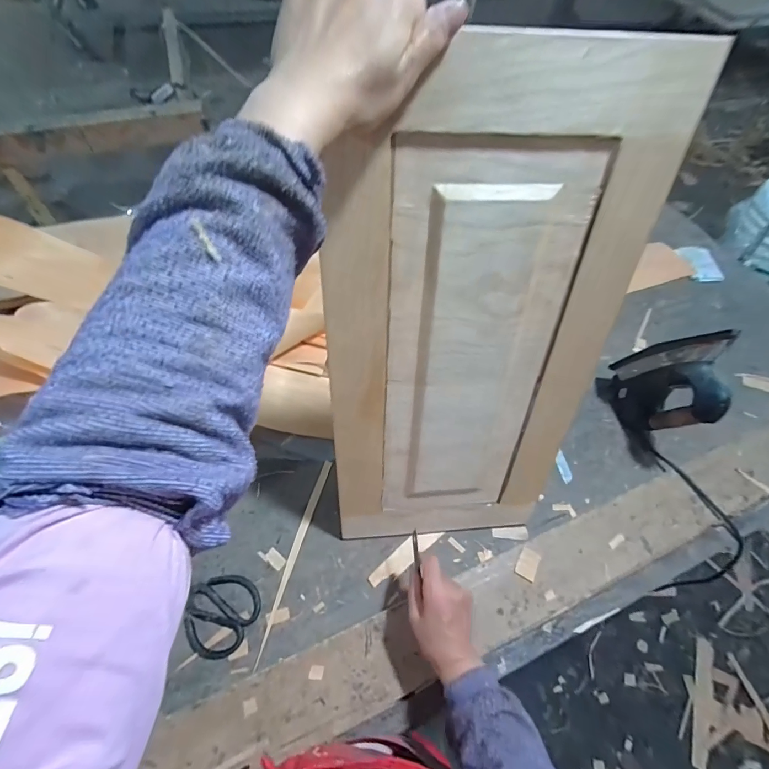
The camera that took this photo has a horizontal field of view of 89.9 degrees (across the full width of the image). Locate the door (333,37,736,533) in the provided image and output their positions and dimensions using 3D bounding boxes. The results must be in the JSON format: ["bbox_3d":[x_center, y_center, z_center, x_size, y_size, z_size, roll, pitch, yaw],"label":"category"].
[{"bbox_3d":[0.093,-0.005,0.449,0.301,0.593,0.018,-3,38,-6],"label":"door"}]

